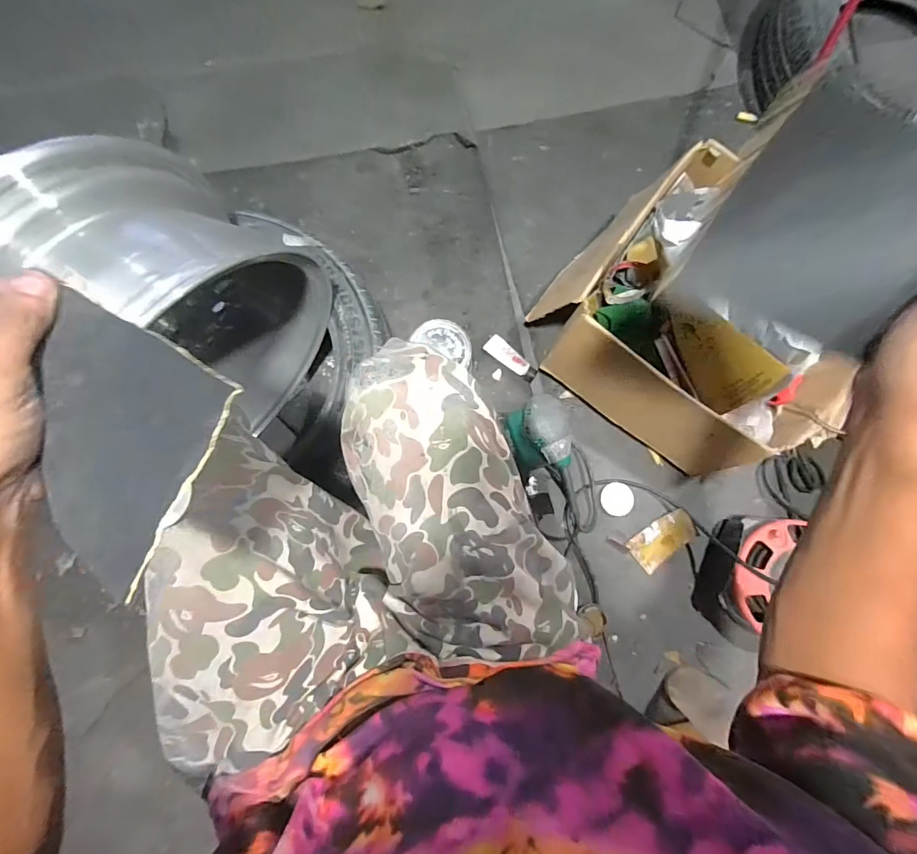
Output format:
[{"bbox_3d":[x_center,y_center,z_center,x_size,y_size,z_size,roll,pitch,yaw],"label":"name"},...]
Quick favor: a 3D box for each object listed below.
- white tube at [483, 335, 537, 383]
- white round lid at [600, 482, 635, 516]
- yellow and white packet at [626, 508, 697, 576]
[{"bbox_3d":[0.097,-0.126,0.785,0.108,0.031,0.036,41,83,4],"label":"white tube"},{"bbox_3d":[0.285,0.130,0.761,0.057,0.009,0.057,0,83,-2],"label":"white round lid"},{"bbox_3d":[0.365,0.203,0.757,0.117,0.021,0.065,-37,85,-6],"label":"yellow and white packet"}]

